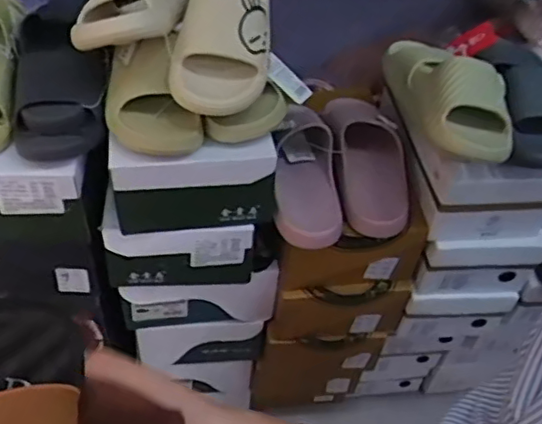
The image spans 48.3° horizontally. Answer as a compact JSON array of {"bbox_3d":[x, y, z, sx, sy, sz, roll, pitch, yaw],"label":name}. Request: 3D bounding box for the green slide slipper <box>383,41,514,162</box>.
[{"bbox_3d":[0.214,-0.158,0.786,0.102,0.098,0.275,-7,33,-11],"label":"green slide slipper"}]

